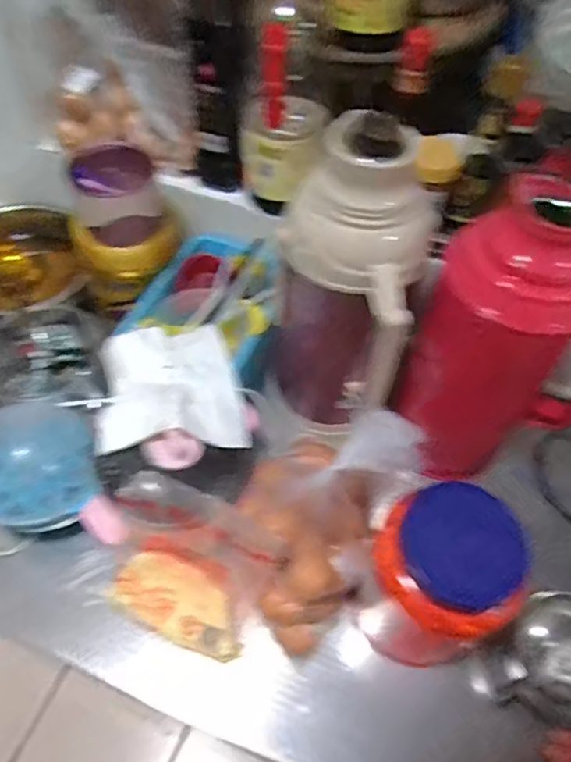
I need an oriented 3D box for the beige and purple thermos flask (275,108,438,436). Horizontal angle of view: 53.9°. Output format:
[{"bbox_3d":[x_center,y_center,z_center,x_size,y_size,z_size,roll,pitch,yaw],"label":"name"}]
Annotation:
[{"bbox_3d":[0.064,-0.073,0.623,0.135,0.377,0.156,14,55,6],"label":"beige and purple thermos flask"}]

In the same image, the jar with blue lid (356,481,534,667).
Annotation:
[{"bbox_3d":[0.143,0.195,0.556,0.113,0.181,0.119,2,54,-2],"label":"jar with blue lid"}]

